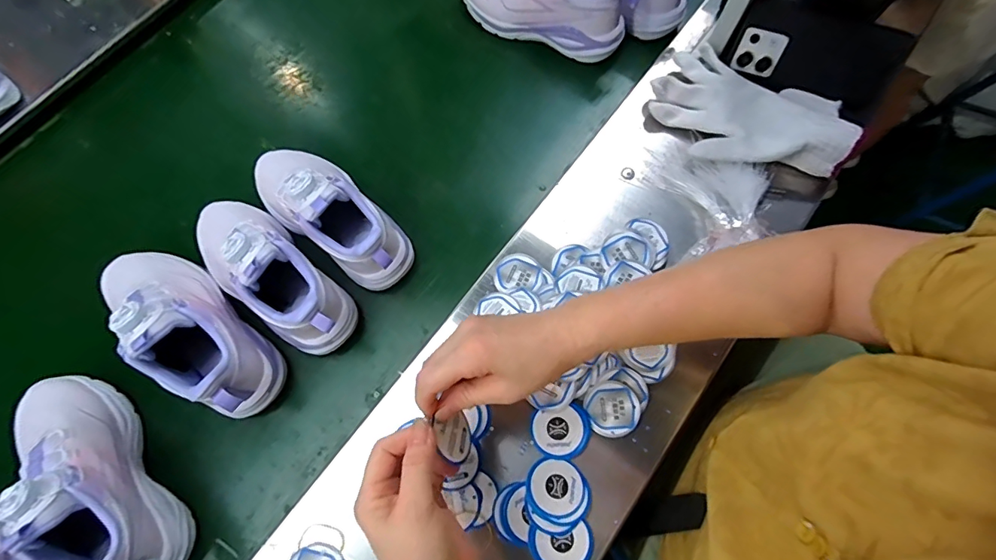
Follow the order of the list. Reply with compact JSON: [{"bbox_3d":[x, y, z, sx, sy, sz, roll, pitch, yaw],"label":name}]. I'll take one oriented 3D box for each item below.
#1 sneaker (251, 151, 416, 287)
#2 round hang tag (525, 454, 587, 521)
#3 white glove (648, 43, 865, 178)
[{"bbox_3d":[-0.178,-0.080,0.486,0.210,0.117,0.079,36,76,16],"label":"sneaker"},{"bbox_3d":[0.051,0.181,0.404,0.050,0.004,0.047,2,58,-4],"label":"round hang tag"},{"bbox_3d":[0.275,-0.183,0.502,0.204,0.021,0.139,27,74,14],"label":"white glove"}]

